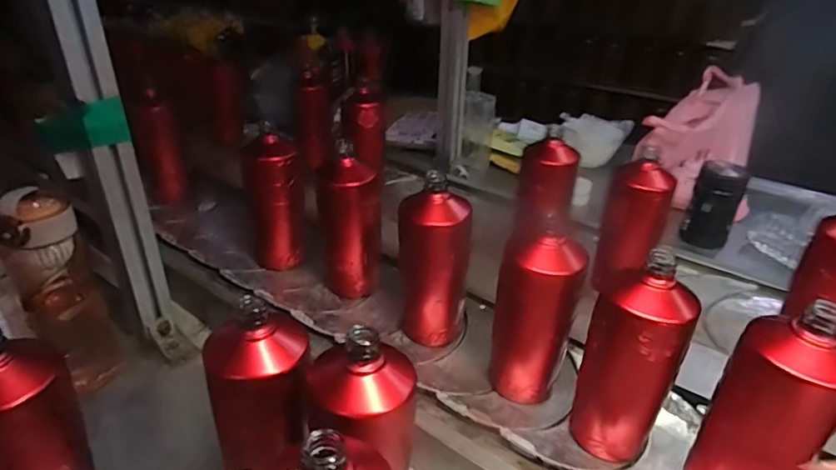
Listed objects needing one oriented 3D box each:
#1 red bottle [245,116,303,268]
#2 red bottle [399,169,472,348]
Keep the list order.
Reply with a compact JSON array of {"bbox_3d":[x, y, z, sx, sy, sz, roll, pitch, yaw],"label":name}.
[{"bbox_3d":[-0.201,-0.044,0.743,0.072,0.197,0.062,-9,35,-16],"label":"red bottle"},{"bbox_3d":[0.017,0.040,0.617,0.077,0.190,0.062,2,34,0],"label":"red bottle"}]

